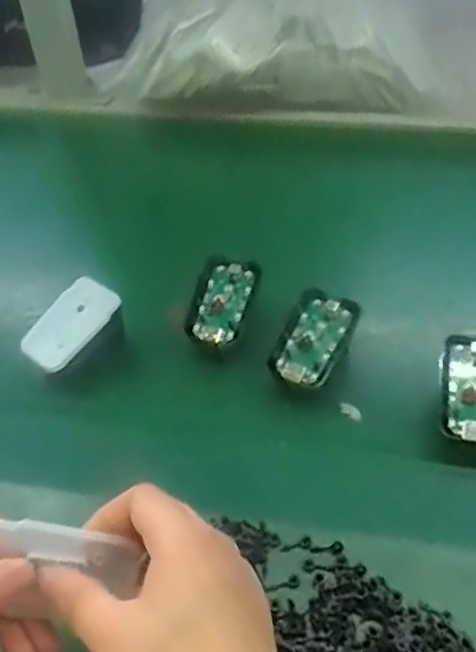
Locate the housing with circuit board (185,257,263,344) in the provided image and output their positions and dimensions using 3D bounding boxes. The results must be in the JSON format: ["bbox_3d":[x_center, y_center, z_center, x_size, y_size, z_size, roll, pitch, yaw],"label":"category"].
[{"bbox_3d":[-0.011,-0.017,0.484,0.036,0.008,0.065,17,70,8],"label":"housing with circuit board"}]

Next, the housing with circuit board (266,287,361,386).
[{"bbox_3d":[0.052,0.009,0.457,0.041,0.007,0.067,26,75,16],"label":"housing with circuit board"}]

